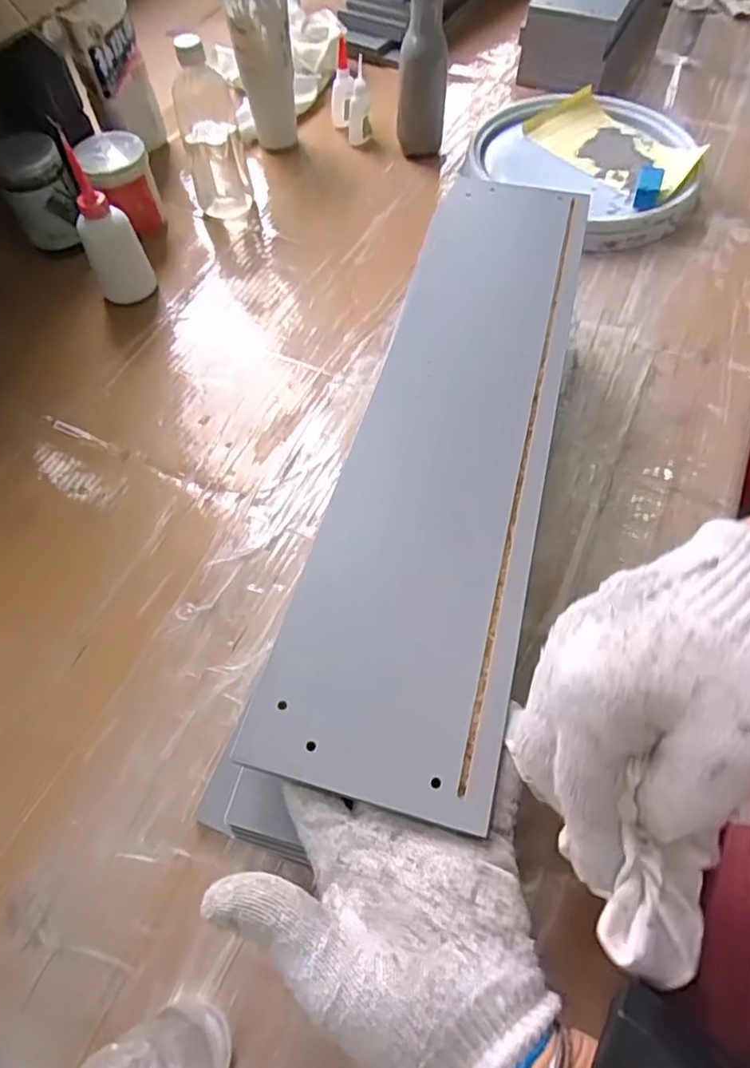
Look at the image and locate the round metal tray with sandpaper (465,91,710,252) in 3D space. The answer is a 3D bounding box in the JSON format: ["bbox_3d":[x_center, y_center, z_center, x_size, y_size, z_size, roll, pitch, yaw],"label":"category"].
[{"bbox_3d":[0.277,-0.495,0.791,0.291,0.047,0.310,-1,60,2],"label":"round metal tray with sandpaper"}]

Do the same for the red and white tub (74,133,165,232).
[{"bbox_3d":[-0.315,-0.436,0.739,0.083,0.085,0.087,-22,61,-11],"label":"red and white tub"}]

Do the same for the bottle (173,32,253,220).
[{"bbox_3d":[-0.205,-0.498,0.726,0.069,0.186,0.075,-16,60,-7],"label":"bottle"}]

